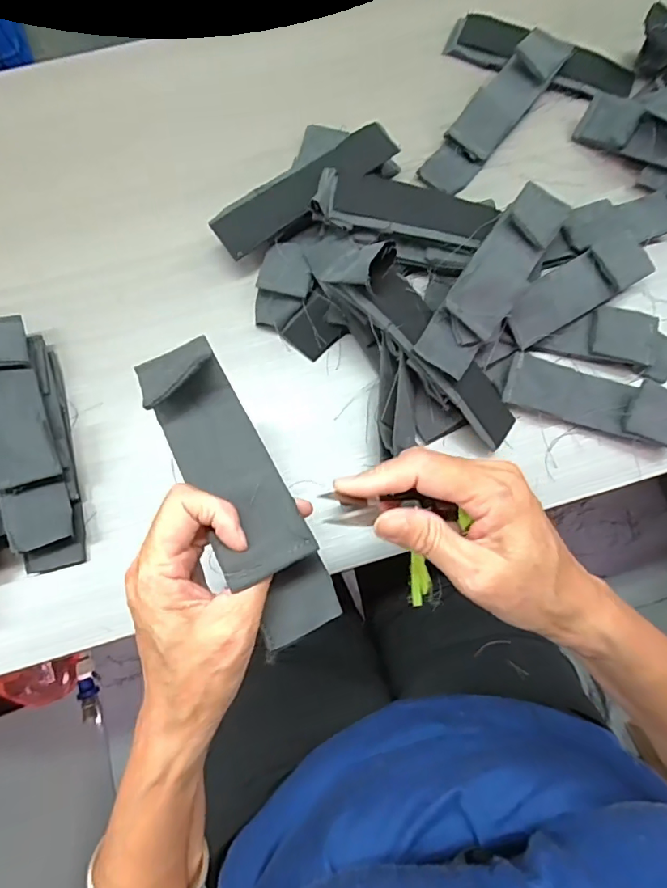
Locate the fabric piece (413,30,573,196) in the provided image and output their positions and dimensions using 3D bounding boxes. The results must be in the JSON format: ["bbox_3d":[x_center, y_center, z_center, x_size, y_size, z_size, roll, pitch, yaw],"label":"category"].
[{"bbox_3d":[0.159,-0.328,0.484,0.050,0.030,0.194,38,78,9],"label":"fabric piece"}]

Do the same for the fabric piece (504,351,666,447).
[{"bbox_3d":[0.223,-0.039,0.414,0.148,0.011,0.051,17,79,7],"label":"fabric piece"}]

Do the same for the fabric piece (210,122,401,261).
[{"bbox_3d":[-0.024,-0.236,0.445,0.185,0.015,0.050,-39,88,-6],"label":"fabric piece"}]

